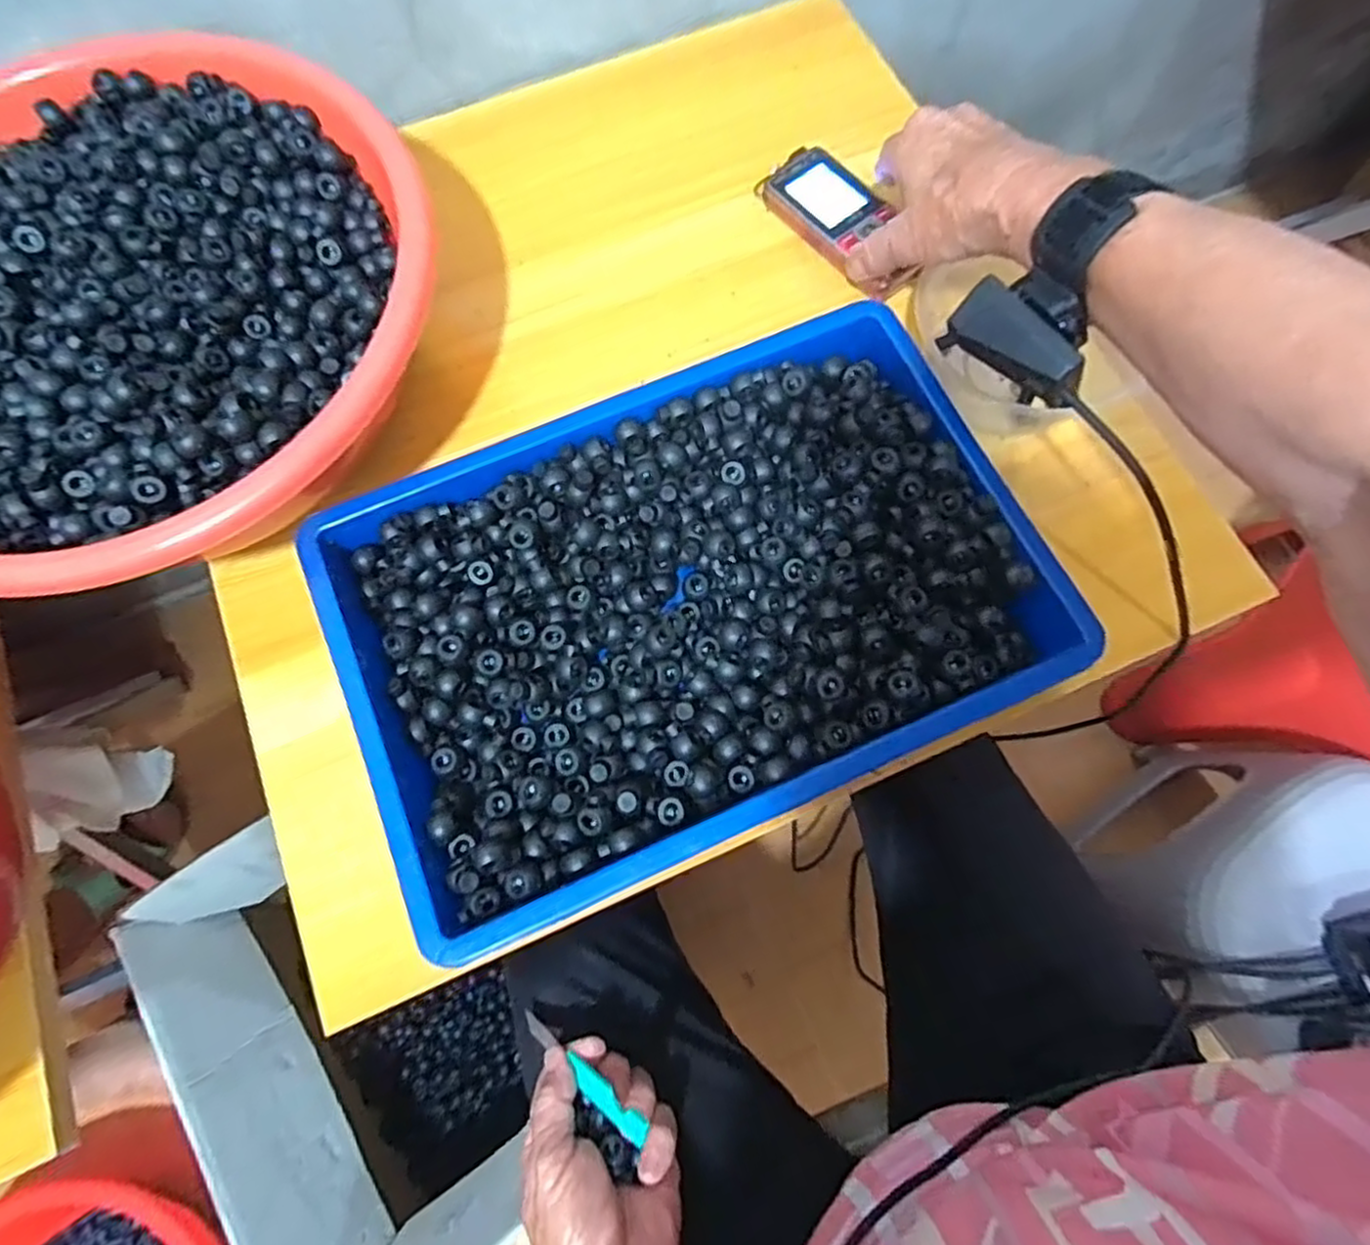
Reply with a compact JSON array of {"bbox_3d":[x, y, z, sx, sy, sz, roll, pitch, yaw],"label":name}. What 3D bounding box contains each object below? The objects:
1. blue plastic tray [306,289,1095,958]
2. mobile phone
[{"bbox_3d":[-0.004,-0.023,0.395,0.359,0.054,0.273,-23,74,-8],"label":"blue plastic tray"},{"bbox_3d":[0.116,-0.294,0.504,0.057,0.018,0.132,-36,76,-11],"label":"mobile phone"}]

